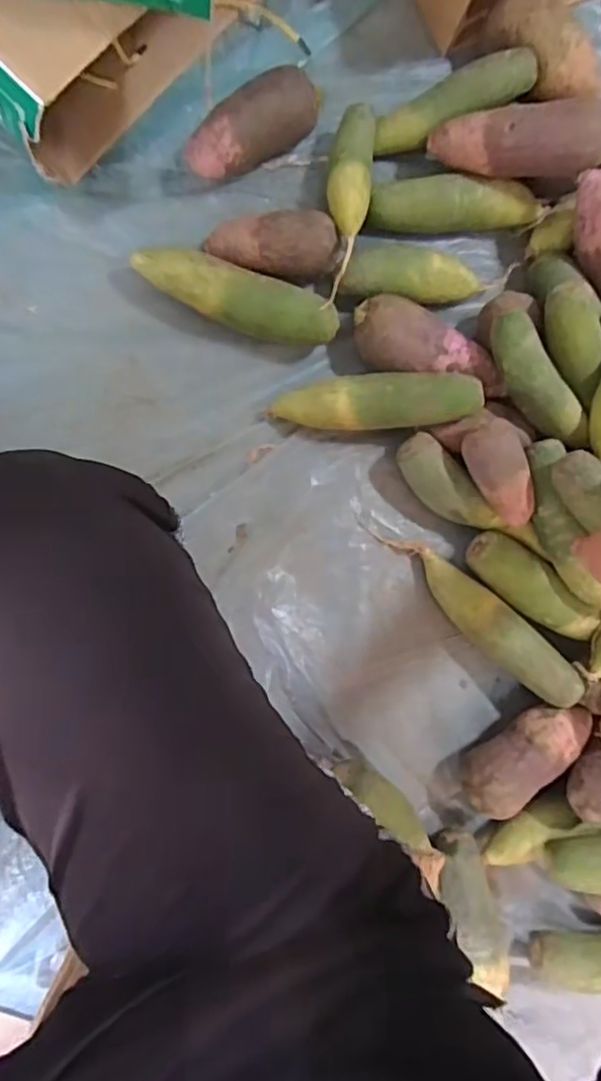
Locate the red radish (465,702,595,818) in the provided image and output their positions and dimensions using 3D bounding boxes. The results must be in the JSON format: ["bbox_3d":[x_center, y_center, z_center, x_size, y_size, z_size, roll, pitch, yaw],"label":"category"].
[{"bbox_3d":[0.247,0.238,0.693,0.152,0.071,0.064,-33,94,-7],"label":"red radish"}]

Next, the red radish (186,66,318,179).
[{"bbox_3d":[-0.051,-0.434,0.661,0.150,0.065,0.063,-26,93,-8],"label":"red radish"}]

